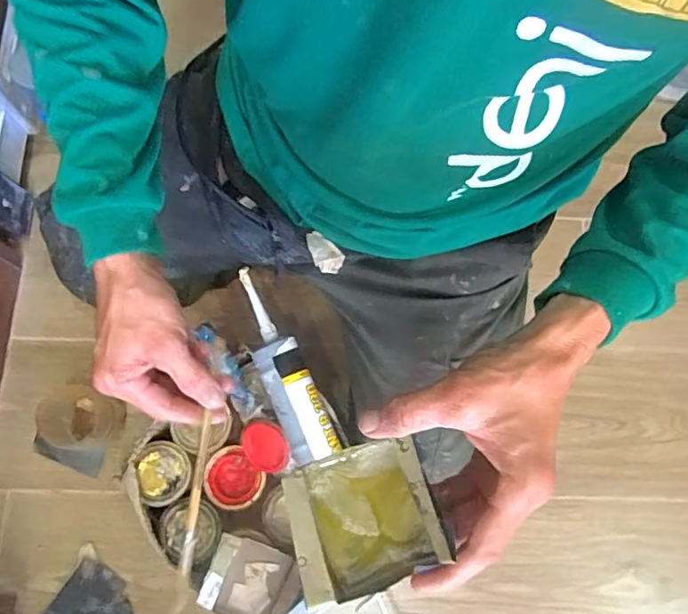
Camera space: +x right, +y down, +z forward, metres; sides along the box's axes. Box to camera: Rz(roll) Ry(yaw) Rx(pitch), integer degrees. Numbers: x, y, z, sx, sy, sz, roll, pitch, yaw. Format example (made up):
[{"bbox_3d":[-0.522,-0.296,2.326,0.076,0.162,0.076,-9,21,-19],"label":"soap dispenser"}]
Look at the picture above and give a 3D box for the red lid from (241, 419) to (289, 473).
[{"bbox_3d":[-0.092,0.163,0.637,0.059,0.004,0.058,2,96,16],"label":"red lid"}]

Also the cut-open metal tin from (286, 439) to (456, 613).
[{"bbox_3d":[0.010,0.121,0.309,0.080,0.041,0.077,-19,79,-5],"label":"cut-open metal tin"}]

